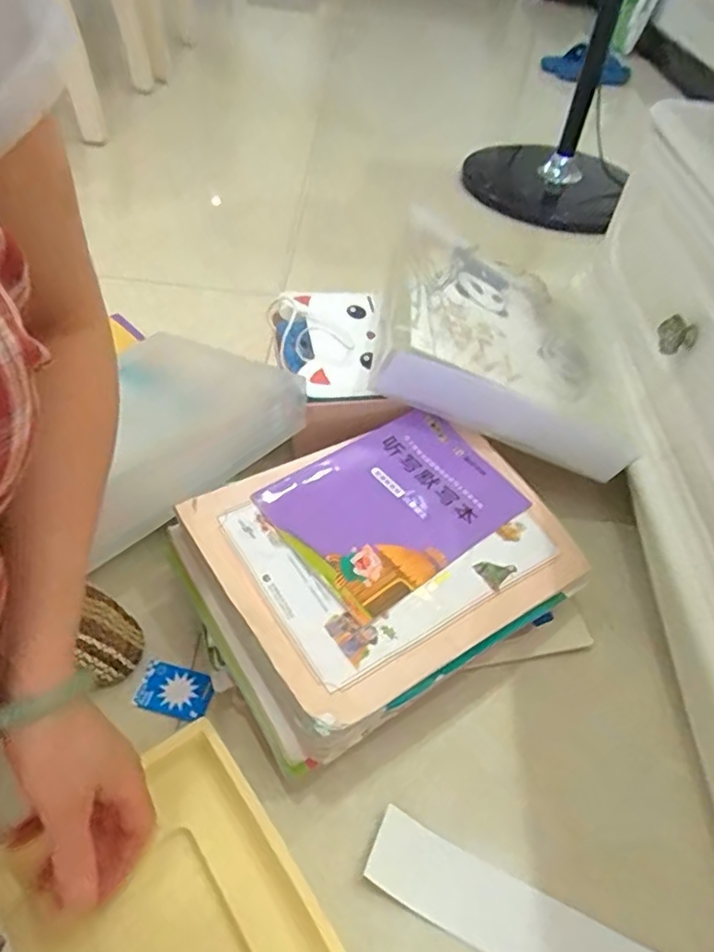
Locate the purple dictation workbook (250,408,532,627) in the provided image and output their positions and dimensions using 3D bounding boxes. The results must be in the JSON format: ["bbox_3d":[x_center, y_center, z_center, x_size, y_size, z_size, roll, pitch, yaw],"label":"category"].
[{"bbox_3d":[0.035,0.019,0.520,0.207,0.013,0.144,-30,62,-31],"label":"purple dictation workbook"}]

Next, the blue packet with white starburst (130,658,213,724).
[{"bbox_3d":[-0.146,0.172,0.485,0.058,0.005,0.038,14,46,7],"label":"blue packet with white starburst"}]

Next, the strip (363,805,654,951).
[{"bbox_3d":[0.128,0.301,0.392,0.251,0.016,0.050,22,47,14],"label":"strip"}]

